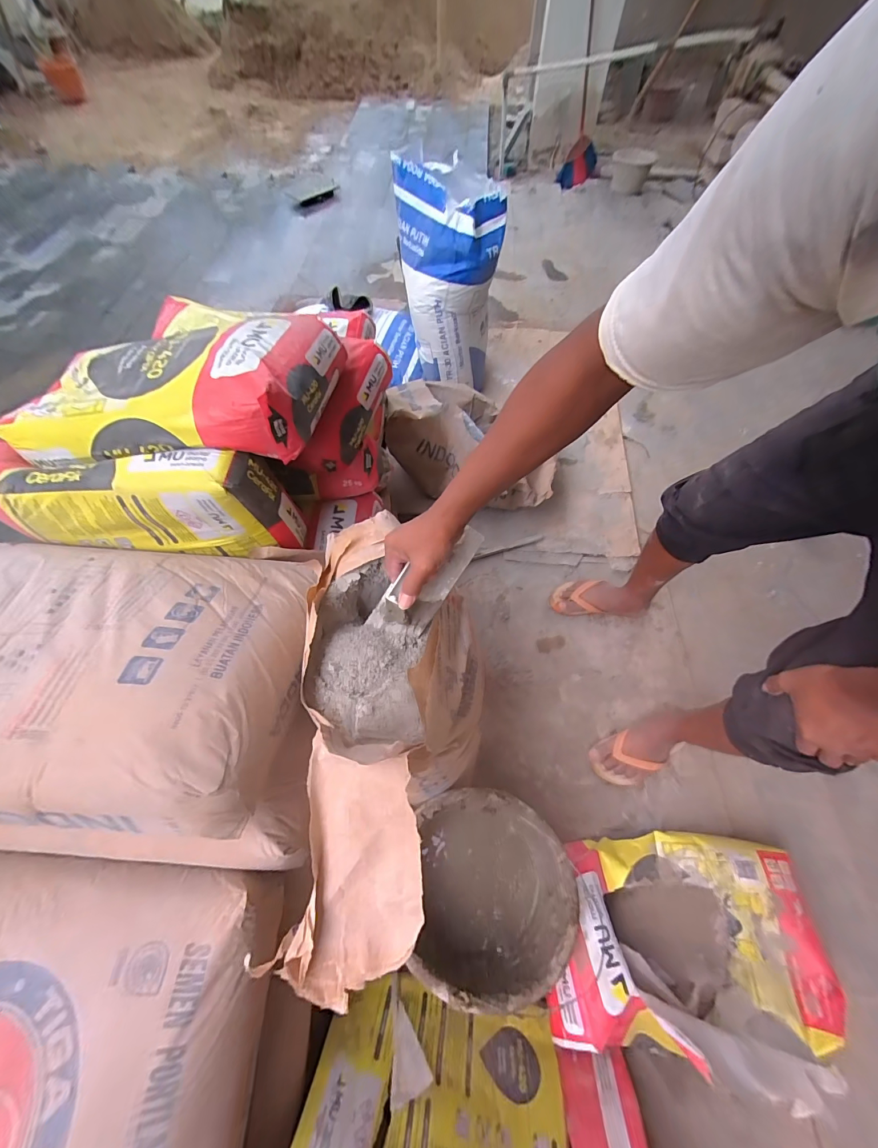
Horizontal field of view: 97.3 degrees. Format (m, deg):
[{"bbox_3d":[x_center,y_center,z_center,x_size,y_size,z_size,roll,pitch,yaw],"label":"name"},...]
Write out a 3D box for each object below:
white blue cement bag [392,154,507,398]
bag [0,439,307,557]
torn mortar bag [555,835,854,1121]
[{"bbox_3d":[0.021,-0.870,1.198,0.294,0.506,0.224,0,61,-1],"label":"white blue cement bag"},{"bbox_3d":[-0.473,-0.114,0.578,0.470,0.190,0.119,3,61,1],"label":"bag"},{"bbox_3d":[0.407,0.604,0.636,0.426,0.202,0.288,4,61,1],"label":"torn mortar bag"}]

